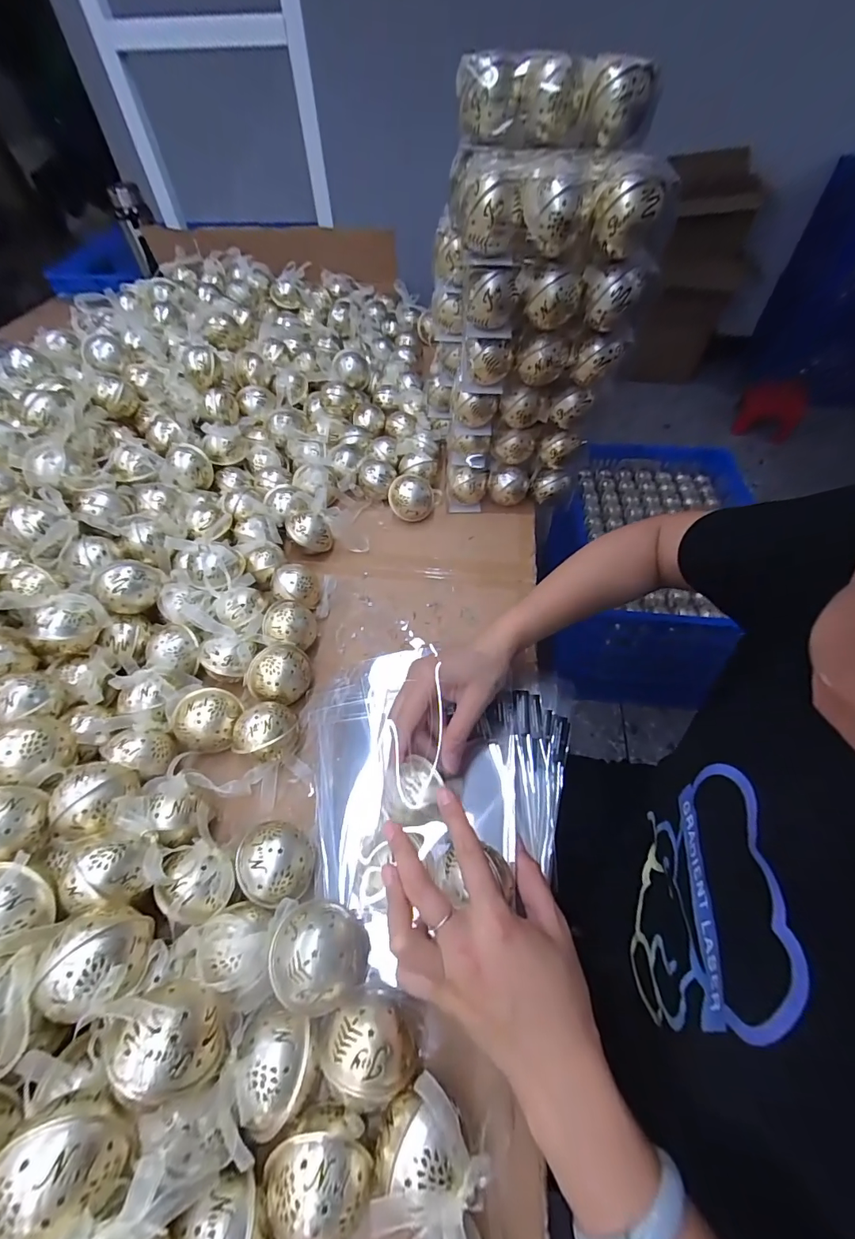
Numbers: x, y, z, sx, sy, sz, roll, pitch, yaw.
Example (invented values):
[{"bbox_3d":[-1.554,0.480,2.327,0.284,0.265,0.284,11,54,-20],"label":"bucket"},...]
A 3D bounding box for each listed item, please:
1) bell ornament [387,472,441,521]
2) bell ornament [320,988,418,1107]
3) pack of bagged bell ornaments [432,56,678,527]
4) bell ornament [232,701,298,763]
[{"bbox_3d":[-0.016,-0.167,0.609,0.069,0.050,0.059,0,53,1],"label":"bell ornament"},{"bbox_3d":[-0.036,0.264,0.280,0.054,0.045,0.048,-10,54,-6],"label":"bell ornament"},{"bbox_3d":[0.108,-0.334,0.508,0.183,0.356,0.185,1,53,2],"label":"pack of bagged bell ornaments"},{"bbox_3d":[-0.146,0.102,0.407,0.046,0.042,0.052,11,54,9],"label":"bell ornament"}]

